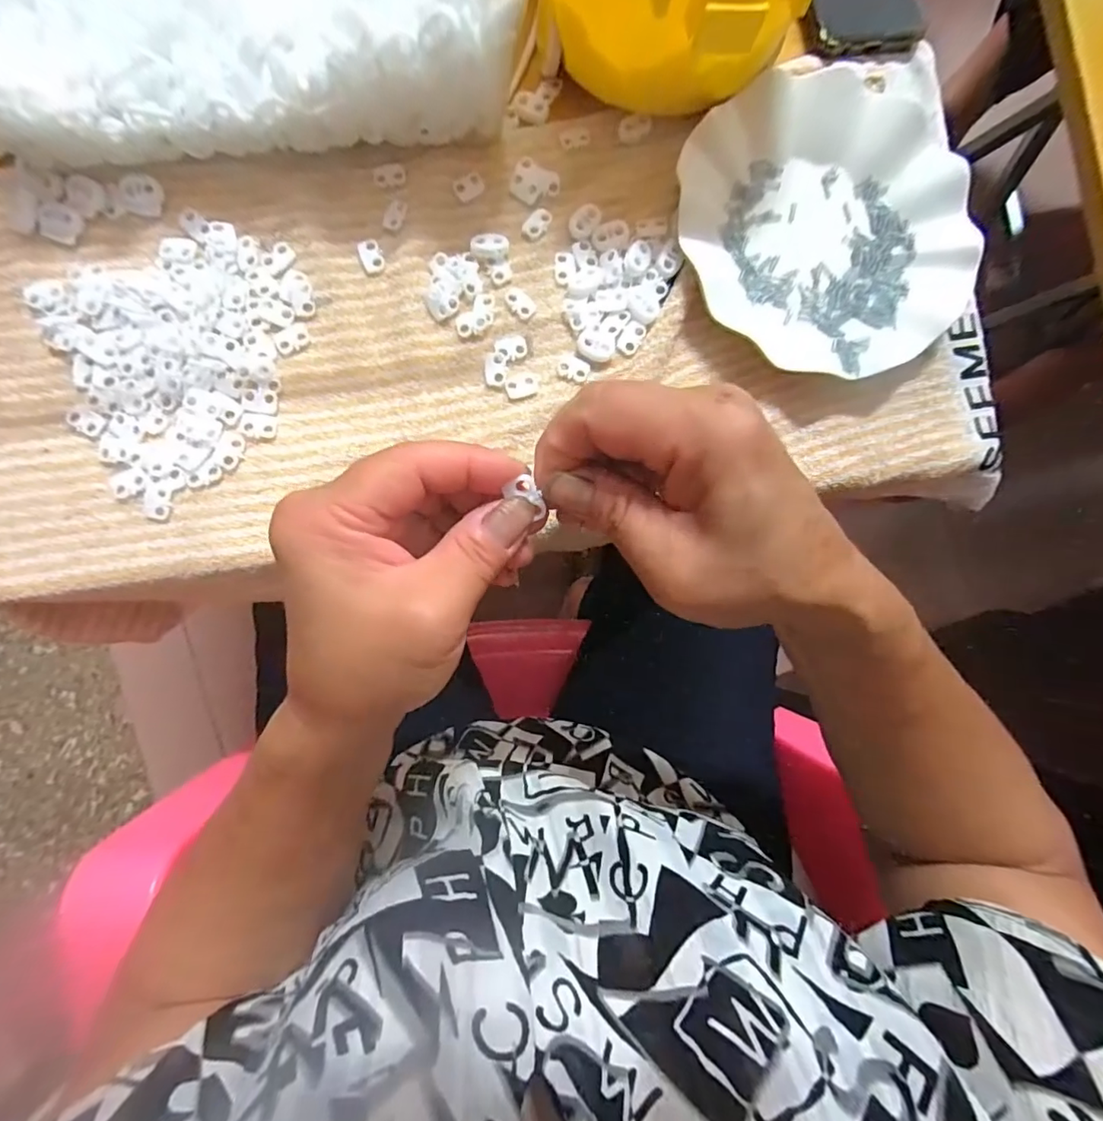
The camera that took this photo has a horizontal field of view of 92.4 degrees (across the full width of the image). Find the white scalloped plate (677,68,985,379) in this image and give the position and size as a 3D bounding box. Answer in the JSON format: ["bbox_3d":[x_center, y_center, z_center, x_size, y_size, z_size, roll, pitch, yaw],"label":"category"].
[{"bbox_3d":[0.168,-0.205,0.321,0.182,0.019,0.175,0,88,-5],"label":"white scalloped plate"}]

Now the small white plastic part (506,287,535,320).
[{"bbox_3d":[-0.018,-0.152,0.312,0.012,0.004,0.020,-44,92,-5],"label":"small white plastic part"}]

